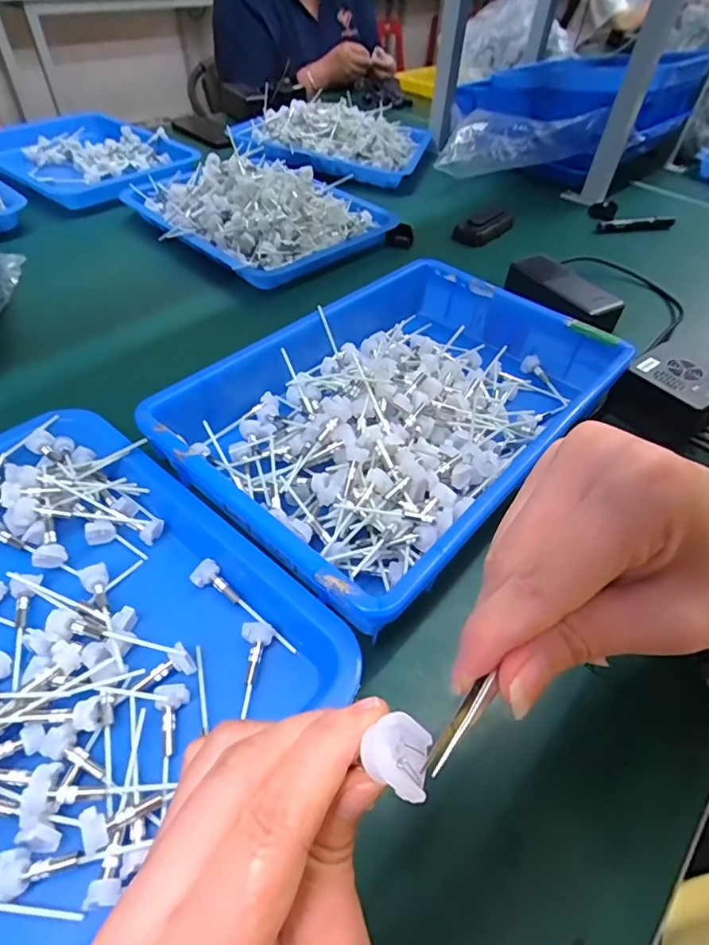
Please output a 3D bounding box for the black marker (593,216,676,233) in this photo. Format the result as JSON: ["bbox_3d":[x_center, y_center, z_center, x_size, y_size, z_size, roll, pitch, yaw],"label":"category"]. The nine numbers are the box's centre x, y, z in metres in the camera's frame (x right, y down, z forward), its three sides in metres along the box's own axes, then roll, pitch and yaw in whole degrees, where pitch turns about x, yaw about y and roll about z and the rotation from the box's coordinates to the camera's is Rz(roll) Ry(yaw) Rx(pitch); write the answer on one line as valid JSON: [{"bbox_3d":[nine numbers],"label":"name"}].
[{"bbox_3d":[0.438,-0.383,0.780,0.144,0.014,0.024,-13,50,-15],"label":"black marker"}]

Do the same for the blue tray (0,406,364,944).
[{"bbox_3d":[-0.194,0.098,0.292,0.314,0.033,0.258,35,55,24],"label":"blue tray"}]

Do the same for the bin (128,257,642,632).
[{"bbox_3d":[0.036,-0.065,0.430,0.258,0.054,0.358,36,55,25],"label":"bin"}]

